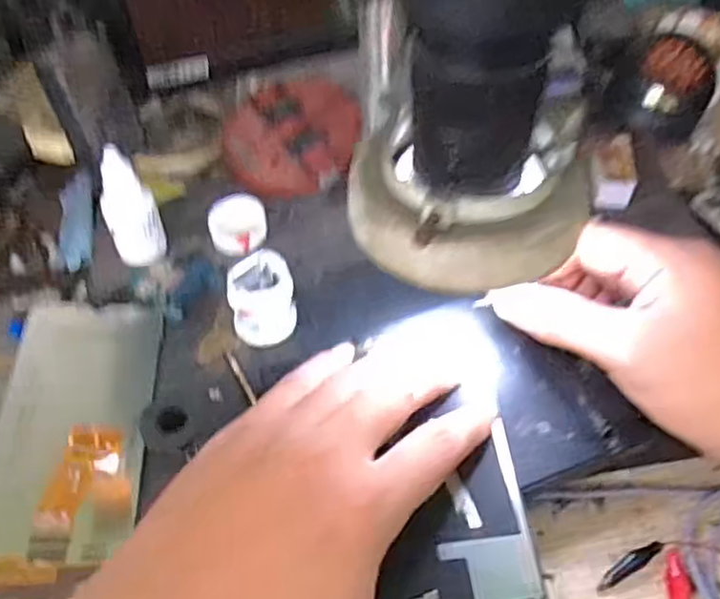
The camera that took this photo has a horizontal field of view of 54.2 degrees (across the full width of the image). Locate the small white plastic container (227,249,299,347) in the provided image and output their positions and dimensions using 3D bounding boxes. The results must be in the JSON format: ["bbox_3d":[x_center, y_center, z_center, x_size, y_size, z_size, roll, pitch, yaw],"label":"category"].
[{"bbox_3d":[-0.052,0.000,0.381,0.034,0.039,0.035,-10,51,-6],"label":"small white plastic container"}]

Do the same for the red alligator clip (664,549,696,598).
[{"bbox_3d":[0.143,0.131,0.313,0.012,0.004,0.037,-1,51,1],"label":"red alligator clip"}]

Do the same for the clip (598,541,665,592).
[{"bbox_3d":[0.124,0.122,0.322,0.036,0.005,0.008,-26,54,-18],"label":"clip"}]

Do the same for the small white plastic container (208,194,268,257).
[{"bbox_3d":[-0.075,-0.046,0.433,0.034,0.011,0.040,-2,51,0],"label":"small white plastic container"}]

